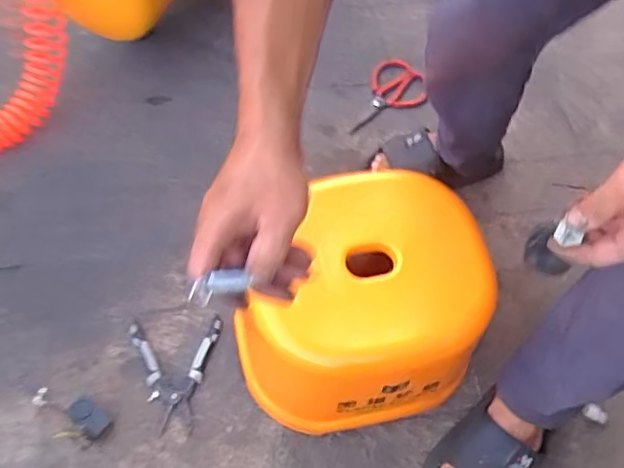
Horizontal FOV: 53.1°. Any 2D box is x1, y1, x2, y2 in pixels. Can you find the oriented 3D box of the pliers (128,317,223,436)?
[{"bbox_3d":[-0.188,0.192,0.863,0.126,0.012,0.153,-5,61,-5],"label":"pliers"}]

